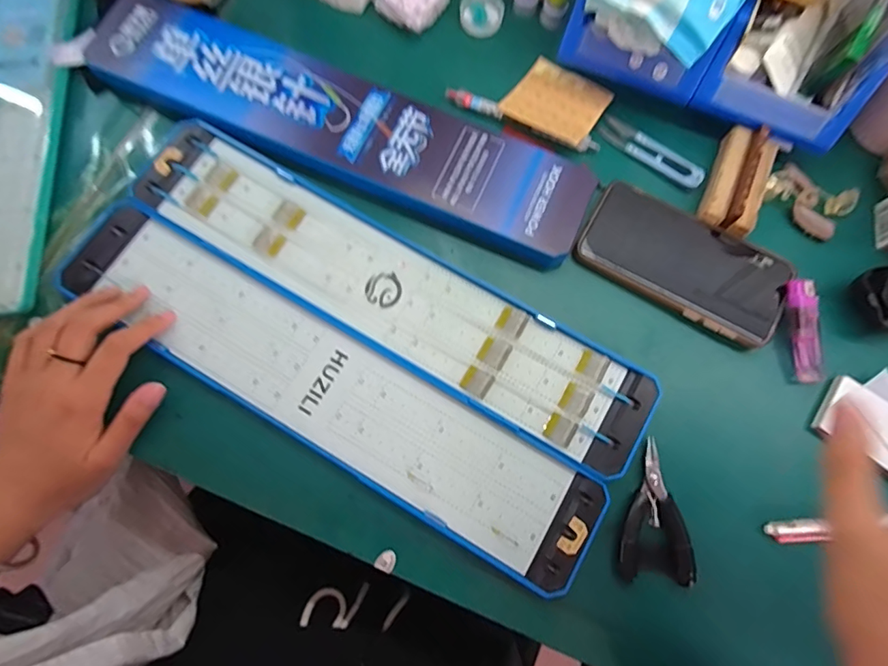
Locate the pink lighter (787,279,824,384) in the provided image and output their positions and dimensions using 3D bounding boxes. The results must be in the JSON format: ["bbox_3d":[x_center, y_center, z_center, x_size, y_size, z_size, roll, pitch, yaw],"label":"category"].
[{"bbox_3d":[0.279,-0.001,0.381,0.018,0.008,0.078,-4,89,-3],"label":"pink lighter"}]

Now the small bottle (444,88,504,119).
[{"bbox_3d":[0.027,-0.204,0.437,0.054,0.009,0.009,22,76,5],"label":"small bottle"}]

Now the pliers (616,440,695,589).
[{"bbox_3d":[0.150,0.125,0.350,0.048,0.010,0.093,6,76,1],"label":"pliers"}]

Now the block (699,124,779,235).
[{"bbox_3d":[0.247,-0.129,0.409,0.042,0.025,0.091,25,77,5],"label":"block"}]

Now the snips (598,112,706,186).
[{"bbox_3d":[0.181,-0.158,0.431,0.096,0.010,0.026,40,78,9],"label":"snips"}]

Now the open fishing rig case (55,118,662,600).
[{"bbox_3d":[-0.070,0.000,0.386,0.443,0.014,0.179,32,75,8],"label":"open fishing rig case"}]

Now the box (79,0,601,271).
[{"bbox_3d":[-0.094,-0.172,0.415,0.439,0.024,0.090,24,75,5],"label":"box"}]

